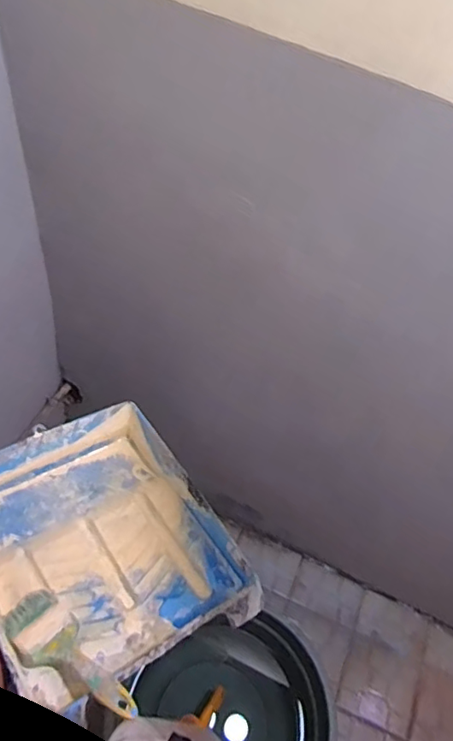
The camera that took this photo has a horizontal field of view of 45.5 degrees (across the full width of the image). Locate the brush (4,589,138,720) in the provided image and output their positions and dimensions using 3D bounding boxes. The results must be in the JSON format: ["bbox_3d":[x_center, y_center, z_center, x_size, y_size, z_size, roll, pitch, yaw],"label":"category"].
[{"bbox_3d":[-0.177,0.316,0.602,0.192,0.023,0.067,23,52,30],"label":"brush"}]

